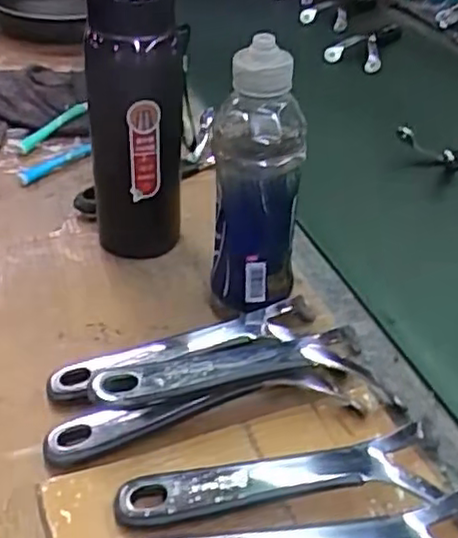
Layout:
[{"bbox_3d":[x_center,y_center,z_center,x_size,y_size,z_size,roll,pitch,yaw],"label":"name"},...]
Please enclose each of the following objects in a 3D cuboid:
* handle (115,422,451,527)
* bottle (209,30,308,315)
[{"bbox_3d":[0.038,0.135,0.430,0.210,0.032,0.058,-4,37,-11],"label":"handle"},{"bbox_3d":[0.022,-0.052,0.521,0.063,0.220,0.054,-9,38,-17],"label":"bottle"}]

